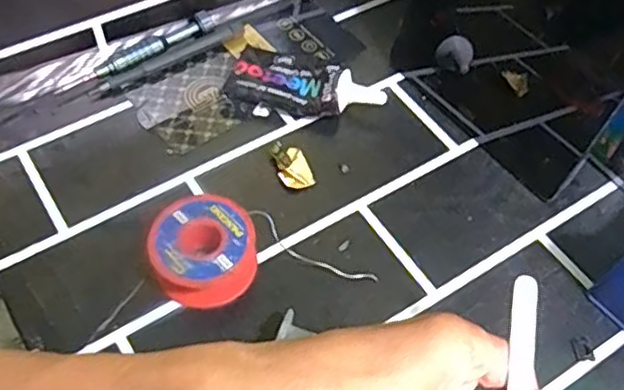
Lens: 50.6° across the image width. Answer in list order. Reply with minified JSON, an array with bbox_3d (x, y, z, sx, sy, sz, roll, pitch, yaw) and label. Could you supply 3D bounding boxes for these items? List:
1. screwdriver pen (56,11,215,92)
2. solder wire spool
[{"bbox_3d":[-0.113,-0.094,0.438,0.110,0.011,0.013,-32,63,-22],"label":"screwdriver pen"},{"bbox_3d":[-0.057,0.029,0.349,0.051,0.028,0.052,-6,57,-7],"label":"solder wire spool"}]

